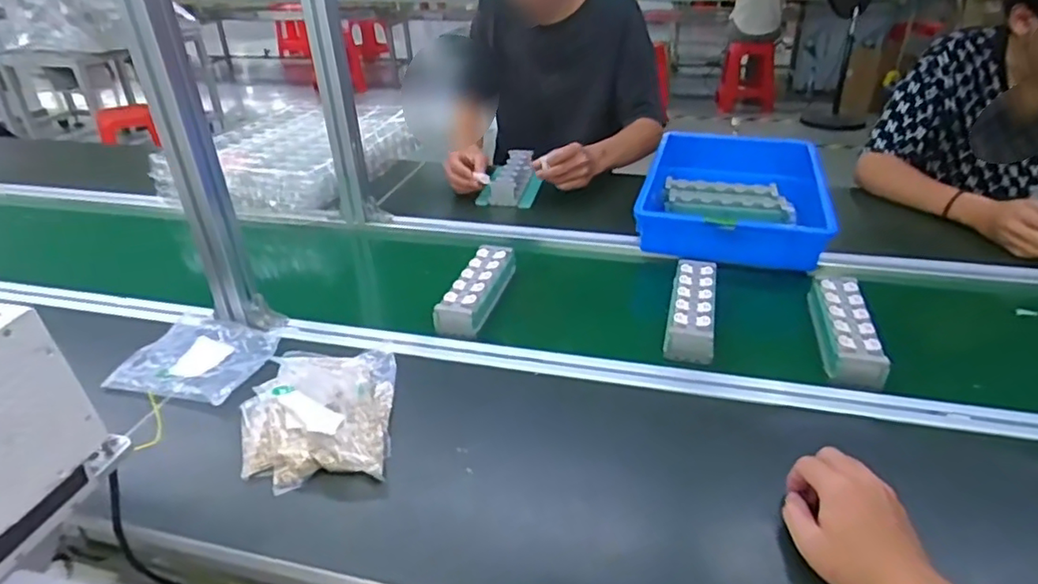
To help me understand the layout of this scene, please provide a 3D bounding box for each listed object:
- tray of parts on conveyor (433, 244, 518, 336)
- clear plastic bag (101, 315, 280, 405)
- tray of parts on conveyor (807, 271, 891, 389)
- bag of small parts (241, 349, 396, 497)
[{"bbox_3d":[-0.057,-0.006,0.875,0.056,0.040,0.184,8,33,17],"label":"tray of parts on conveyor"},{"bbox_3d":[-0.394,0.077,0.764,0.171,0.019,0.142,7,32,15],"label":"clear plastic bag"},{"bbox_3d":[0.403,0.038,0.765,0.056,0.037,0.204,6,32,13],"label":"tray of parts on conveyor"},{"bbox_3d":[-0.215,0.117,0.669,0.149,0.061,0.201,-4,31,-3],"label":"bag of small parts"}]

